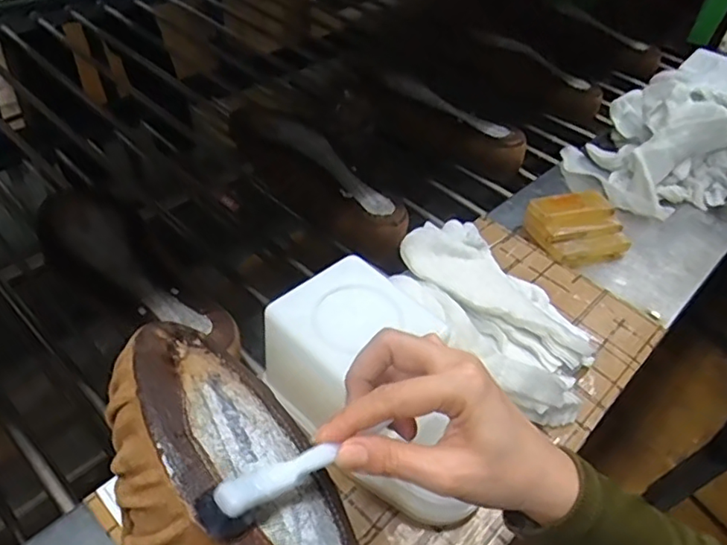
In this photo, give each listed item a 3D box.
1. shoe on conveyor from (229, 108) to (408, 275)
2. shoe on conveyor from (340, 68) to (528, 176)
[{"bbox_3d":[-0.051,-0.113,0.720,0.086,0.078,0.289,-32,58,-32],"label":"shoe on conveyor"},{"bbox_3d":[0.094,-0.209,0.830,0.258,0.076,0.114,36,52,24],"label":"shoe on conveyor"}]

